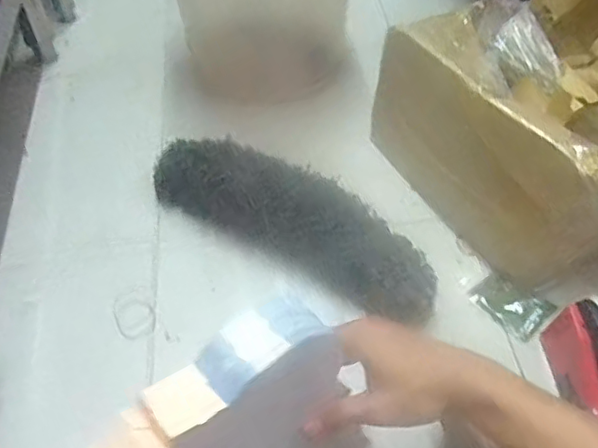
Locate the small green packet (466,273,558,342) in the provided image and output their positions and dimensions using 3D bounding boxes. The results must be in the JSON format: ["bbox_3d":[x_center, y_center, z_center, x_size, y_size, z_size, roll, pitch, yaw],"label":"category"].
[{"bbox_3d":[0.246,0.087,0.695,0.060,0.016,0.082,-34,56,-24],"label":"small green packet"}]

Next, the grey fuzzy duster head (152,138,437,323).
[{"bbox_3d":[-0.009,-0.016,0.736,0.398,0.104,0.106,27,55,23],"label":"grey fuzzy duster head"}]

